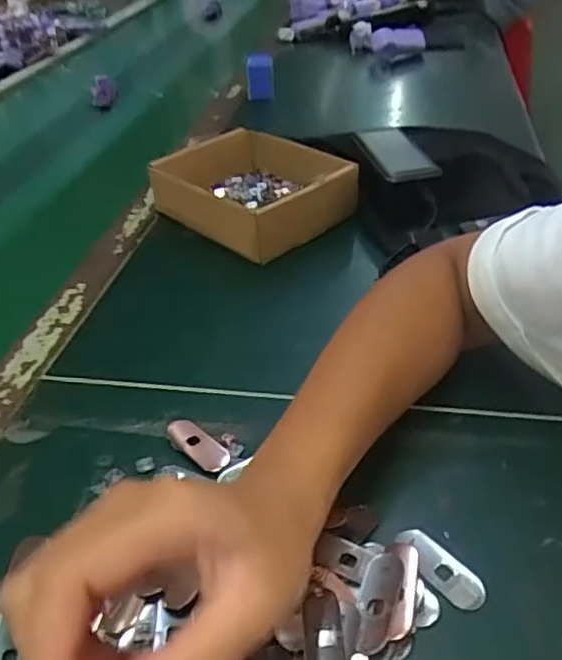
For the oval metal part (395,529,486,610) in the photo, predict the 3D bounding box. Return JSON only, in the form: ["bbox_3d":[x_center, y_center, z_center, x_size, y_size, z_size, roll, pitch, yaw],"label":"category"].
[{"bbox_3d":[0.078,0.116,0.307,0.018,0.004,0.049,-28,42,-27],"label":"oval metal part"}]

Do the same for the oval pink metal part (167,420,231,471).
[{"bbox_3d":[-0.051,0.070,0.379,0.046,0.008,0.015,27,48,36],"label":"oval pink metal part"}]

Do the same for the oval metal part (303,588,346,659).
[{"bbox_3d":[0.019,0.141,0.276,0.017,0.007,0.048,-6,37,0],"label":"oval metal part"}]

